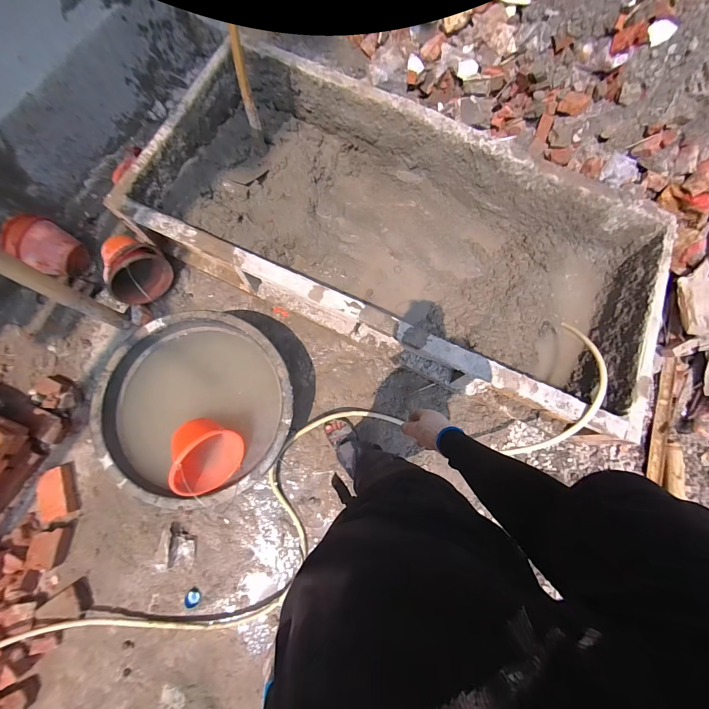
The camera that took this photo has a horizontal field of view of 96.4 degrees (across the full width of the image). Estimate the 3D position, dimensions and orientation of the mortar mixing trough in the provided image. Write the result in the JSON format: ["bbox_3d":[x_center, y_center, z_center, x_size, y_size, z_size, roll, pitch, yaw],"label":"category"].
[{"bbox_3d":[0.184,-0.555,1.445,2.121,0.390,1.032,24,79,5],"label":"mortar mixing trough"}]

